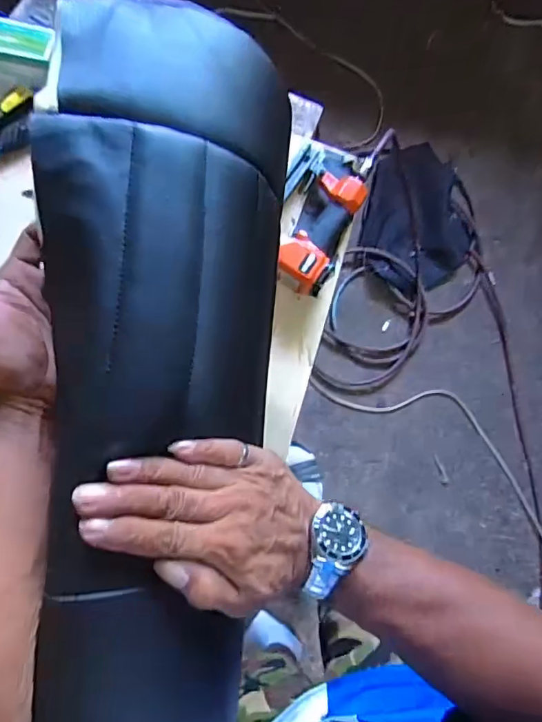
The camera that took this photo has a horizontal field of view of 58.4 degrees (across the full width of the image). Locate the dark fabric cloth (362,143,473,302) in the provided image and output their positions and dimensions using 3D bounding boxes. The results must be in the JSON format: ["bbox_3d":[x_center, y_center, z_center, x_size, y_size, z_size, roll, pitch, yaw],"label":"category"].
[{"bbox_3d":[0.391,-0.394,1.335,0.316,0.059,0.400,-18,86,-9],"label":"dark fabric cloth"}]

